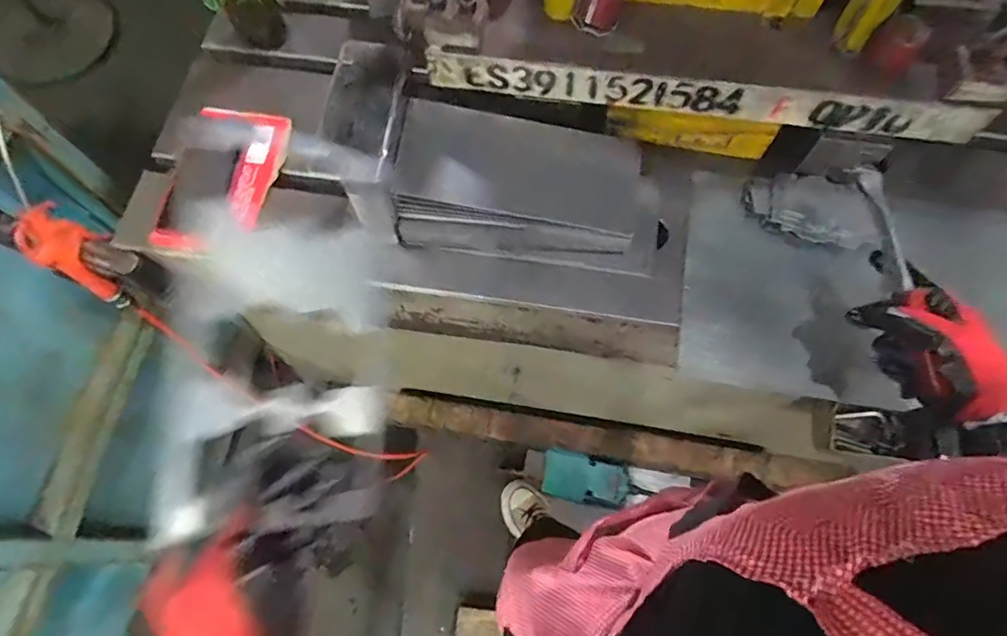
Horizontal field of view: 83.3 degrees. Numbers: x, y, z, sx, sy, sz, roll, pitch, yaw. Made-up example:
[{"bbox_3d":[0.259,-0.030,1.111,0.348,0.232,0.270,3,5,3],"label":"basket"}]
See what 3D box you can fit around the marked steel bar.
[{"bbox_3d":[0.197,-0.230,0.590,0.551,0.055,0.009,8,68,4],"label":"marked steel bar"}]

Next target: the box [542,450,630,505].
[{"bbox_3d":[0.190,0.360,1.272,0.207,0.053,0.102,15,82,-6],"label":"box"}]

